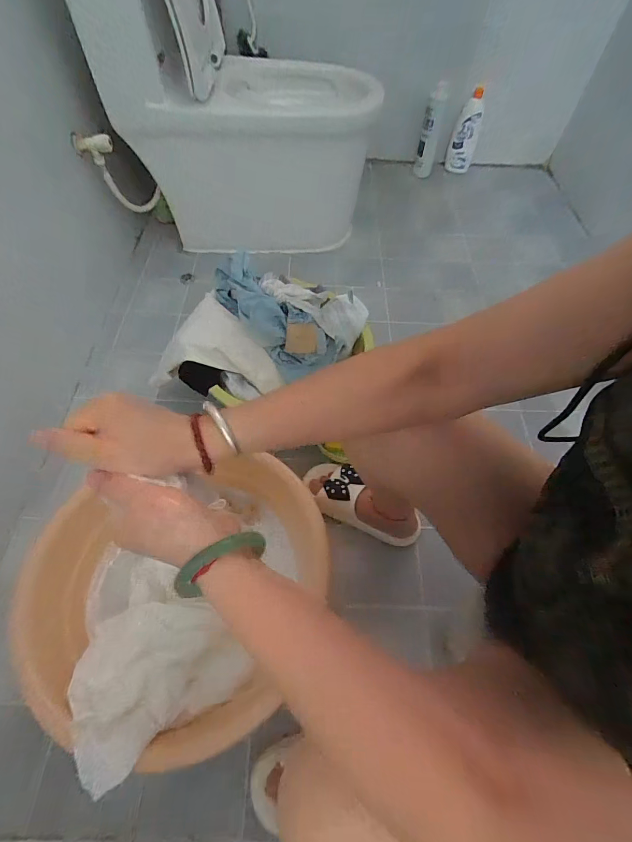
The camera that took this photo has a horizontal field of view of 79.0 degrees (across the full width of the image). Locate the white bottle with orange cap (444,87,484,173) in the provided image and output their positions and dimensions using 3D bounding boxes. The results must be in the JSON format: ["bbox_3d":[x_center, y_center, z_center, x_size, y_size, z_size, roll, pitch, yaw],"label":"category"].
[{"bbox_3d":[0.562,-1.072,1.445,0.098,0.275,0.058,19,58,10],"label":"white bottle with orange cap"}]

